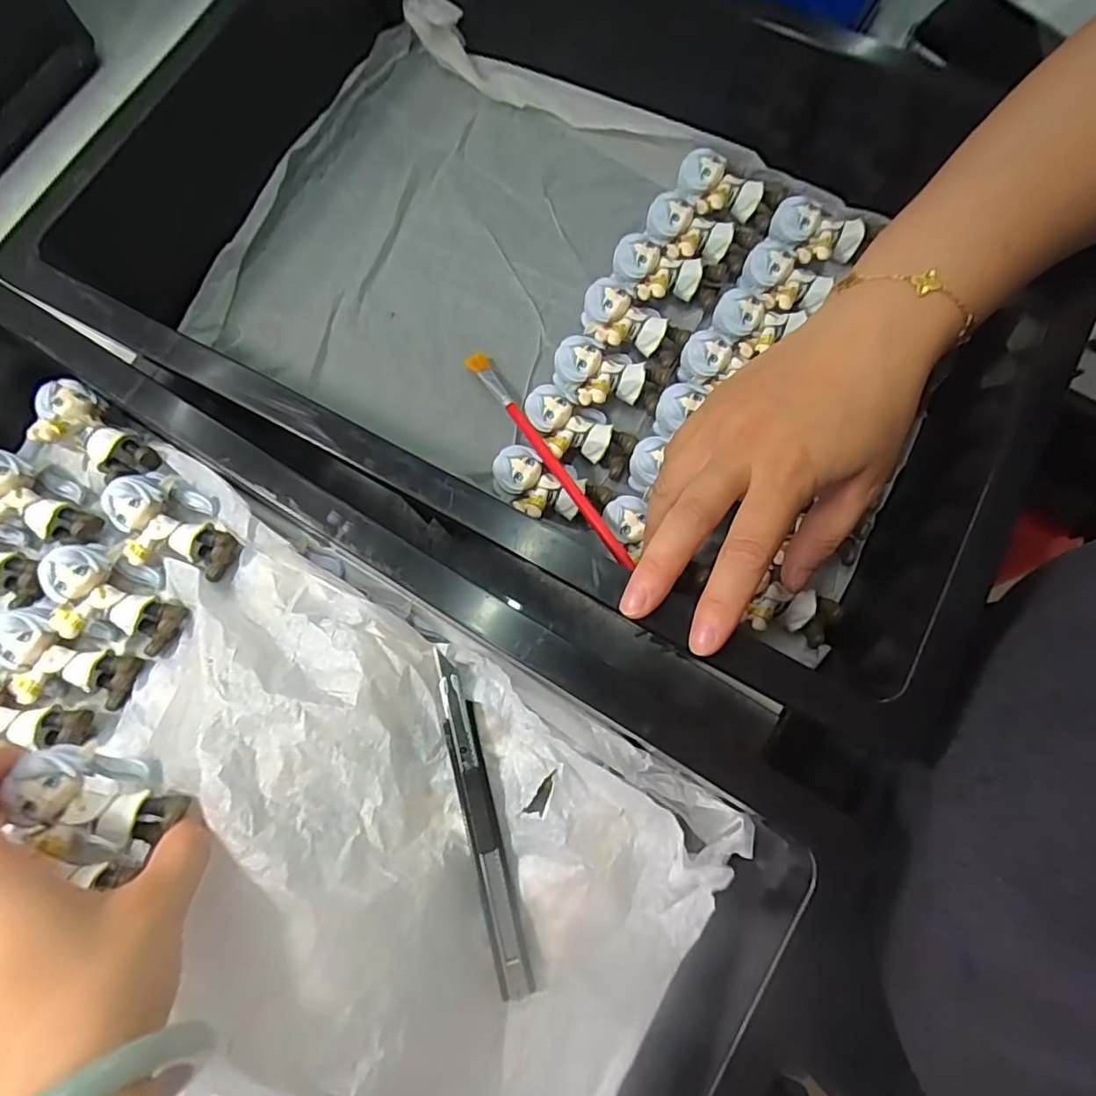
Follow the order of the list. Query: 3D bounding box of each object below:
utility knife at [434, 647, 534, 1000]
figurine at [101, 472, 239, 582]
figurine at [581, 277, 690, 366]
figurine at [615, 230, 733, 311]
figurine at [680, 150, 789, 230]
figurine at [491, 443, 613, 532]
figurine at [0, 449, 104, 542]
[{"bbox_3d":[-0.030,0.120,0.265,0.015,0.011,0.143,-13,77,-2],"label":"utility knife"},{"bbox_3d":[-0.180,-0.010,0.286,0.056,0.029,0.040,23,78,6],"label":"figurine"},{"bbox_3d":[0.048,-0.126,0.337,0.060,0.026,0.038,37,80,9],"label":"figurine"},{"bbox_3d":[0.072,-0.157,0.342,0.068,0.021,0.032,12,77,-10],"label":"figurine"},{"bbox_3d":[0.108,-0.214,0.356,0.062,0.020,0.030,23,78,6],"label":"figurine"},{"bbox_3d":[0.001,-0.030,0.313,0.062,0.020,0.033,21,78,6],"label":"figurine"},{"bbox_3d":[-0.251,-0.020,0.286,0.053,0.029,0.036,29,79,8],"label":"figurine"}]

